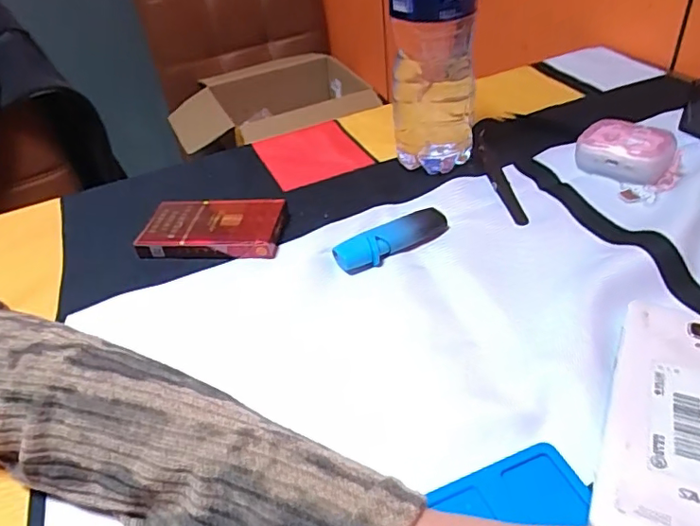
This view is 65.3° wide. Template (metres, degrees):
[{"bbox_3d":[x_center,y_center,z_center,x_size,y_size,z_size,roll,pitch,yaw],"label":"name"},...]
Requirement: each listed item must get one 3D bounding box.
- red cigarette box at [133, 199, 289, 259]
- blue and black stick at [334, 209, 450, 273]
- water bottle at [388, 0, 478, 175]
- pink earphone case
[{"bbox_3d":[-0.100,-0.024,0.401,0.102,0.017,0.052,-2,39,6],"label":"red cigarette box"},{"bbox_3d":[0.029,-0.017,0.374,0.084,0.013,0.022,-24,42,-19],"label":"blue and black stick"},{"bbox_3d":[0.059,-0.168,0.386,0.060,0.217,0.056,1,40,10],"label":"water bottle"},{"bbox_3d":[0.208,-0.083,0.413,0.064,0.030,0.039,24,49,33],"label":"pink earphone case"}]

